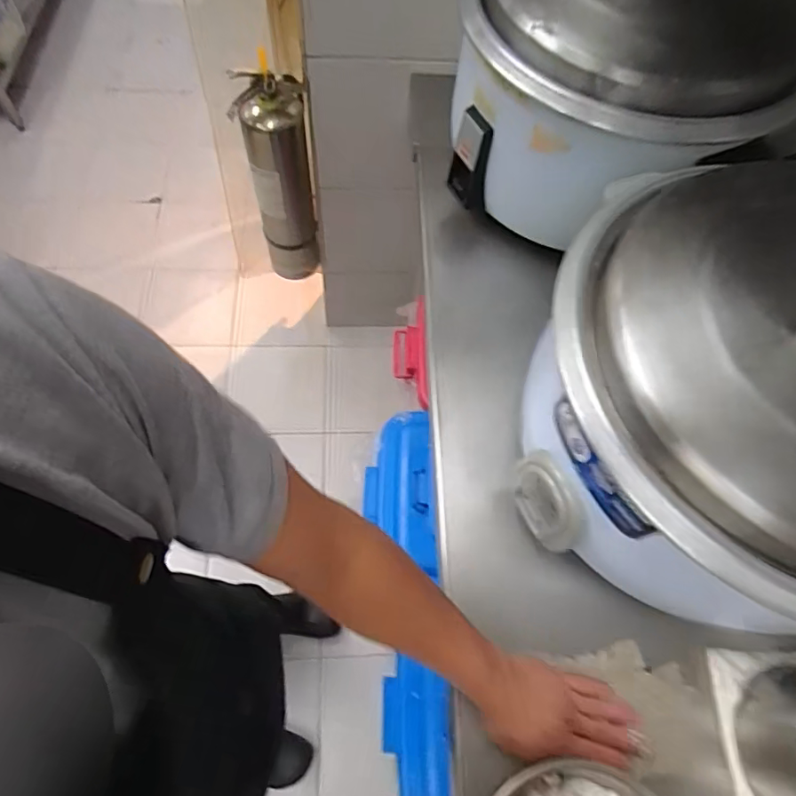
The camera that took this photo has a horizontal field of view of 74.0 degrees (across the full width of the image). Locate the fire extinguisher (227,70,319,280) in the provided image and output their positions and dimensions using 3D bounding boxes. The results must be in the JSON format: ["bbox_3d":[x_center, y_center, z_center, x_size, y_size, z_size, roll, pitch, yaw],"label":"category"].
[{"bbox_3d":[-0.268,-0.475,1.220,0.142,0.464,0.145,-4,64,-6],"label":"fire extinguisher"}]

